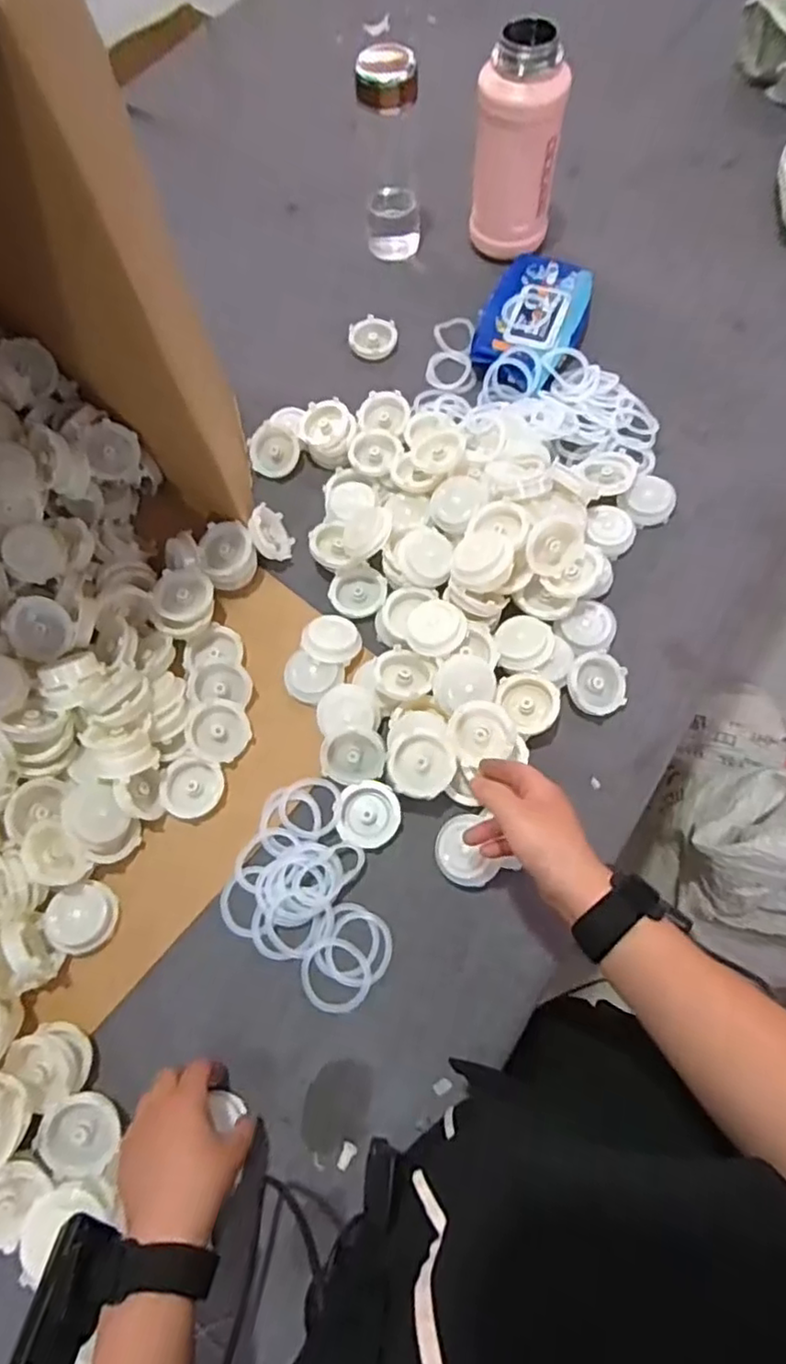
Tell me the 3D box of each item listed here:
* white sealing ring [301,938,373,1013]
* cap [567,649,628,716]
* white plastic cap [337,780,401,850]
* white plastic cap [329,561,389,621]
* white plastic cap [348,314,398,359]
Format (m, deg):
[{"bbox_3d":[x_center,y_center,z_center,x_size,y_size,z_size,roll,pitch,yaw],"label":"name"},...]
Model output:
[{"bbox_3d":[-0.047,0.244,0.536,0.059,0.011,0.055,13,71,8],"label":"white sealing ring"},{"bbox_3d":[0.192,0.004,0.606,0.056,0.026,0.057,-1,70,3],"label":"cap"},{"bbox_3d":[-0.021,0.119,0.579,0.053,0.010,0.058,-1,70,3],"label":"white plastic cap"},{"bbox_3d":[-0.035,-0.091,0.661,0.058,0.019,0.056,-1,70,3],"label":"white plastic cap"},{"bbox_3d":[-0.024,-0.422,0.794,0.056,0.013,0.055,-1,70,3],"label":"white plastic cap"}]

